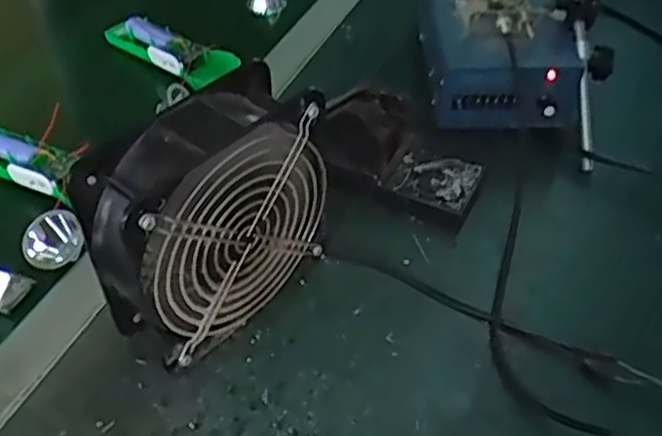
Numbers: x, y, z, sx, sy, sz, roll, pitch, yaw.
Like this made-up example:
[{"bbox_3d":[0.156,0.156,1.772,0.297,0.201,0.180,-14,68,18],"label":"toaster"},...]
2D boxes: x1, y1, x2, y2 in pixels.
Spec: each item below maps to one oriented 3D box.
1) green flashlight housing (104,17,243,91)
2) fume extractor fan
[{"bbox_3d":[-0.142,-0.145,0.617,0.141,0.027,0.035,27,49,22],"label":"green flashlight housing"},{"bbox_3d":[-0.071,0.007,0.435,0.143,0.159,0.054,-33,55,-31],"label":"fume extractor fan"}]

